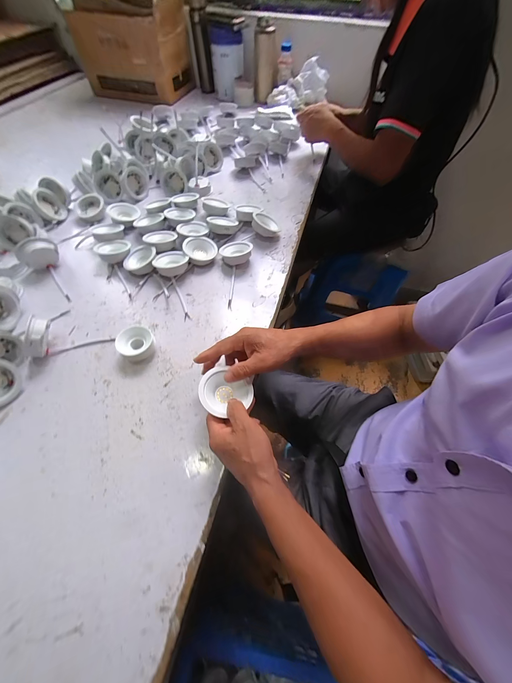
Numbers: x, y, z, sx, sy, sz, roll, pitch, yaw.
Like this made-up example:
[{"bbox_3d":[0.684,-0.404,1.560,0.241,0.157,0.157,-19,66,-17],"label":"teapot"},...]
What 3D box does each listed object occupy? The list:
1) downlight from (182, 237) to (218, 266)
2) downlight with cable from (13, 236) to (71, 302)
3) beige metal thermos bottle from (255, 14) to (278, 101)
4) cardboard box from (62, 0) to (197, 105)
[{"bbox_3d":[-0.119,-0.195,0.547,0.069,0.035,0.061,-12,59,-8],"label":"downlight"},{"bbox_3d":[-0.411,-0.155,0.500,0.161,0.067,0.069,38,65,21],"label":"downlight with cable"},{"bbox_3d":[0.038,-1.107,1.010,0.085,0.236,0.078,8,83,4],"label":"beige metal thermos bottle"},{"bbox_3d":[-0.479,-1.177,0.996,0.371,0.288,0.300,24,60,13],"label":"cardboard box"}]

